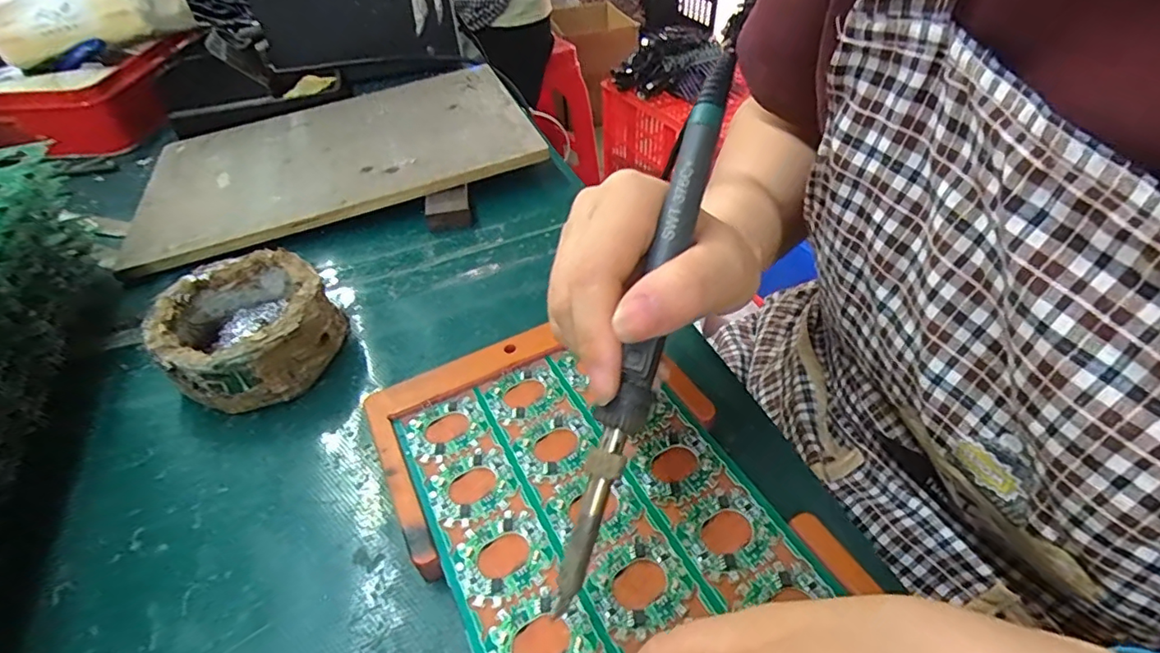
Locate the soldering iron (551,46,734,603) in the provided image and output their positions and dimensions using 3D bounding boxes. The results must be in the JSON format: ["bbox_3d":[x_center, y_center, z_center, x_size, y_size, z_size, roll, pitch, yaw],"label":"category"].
[{"bbox_3d":[0.025,-0.003,0.194,0.017,0.023,0.201,14,82,20],"label":"soldering iron"}]

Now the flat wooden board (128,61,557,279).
[{"bbox_3d":[-0.201,-0.149,0.462,0.298,0.012,0.217,-19,46,-11],"label":"flat wooden board"}]

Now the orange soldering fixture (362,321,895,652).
[{"bbox_3d":[0.012,0.084,0.212,0.135,0.019,0.235,-23,46,-17],"label":"orange soldering fixture"}]

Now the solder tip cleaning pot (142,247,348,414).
[{"bbox_3d":[-0.175,0.001,0.295,0.083,0.045,0.079,-3,44,3],"label":"solder tip cleaning pot"}]

